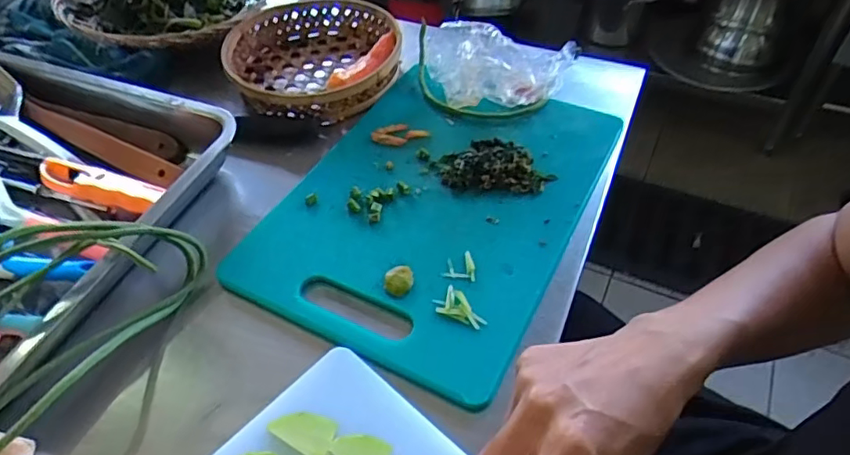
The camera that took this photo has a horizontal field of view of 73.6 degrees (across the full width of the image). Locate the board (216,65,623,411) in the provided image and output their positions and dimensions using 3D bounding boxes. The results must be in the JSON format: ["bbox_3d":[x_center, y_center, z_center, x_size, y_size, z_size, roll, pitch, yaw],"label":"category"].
[{"bbox_3d":[0.015,-0.032,0.533,0.246,0.020,0.354,20,52,20],"label":"board"}]

